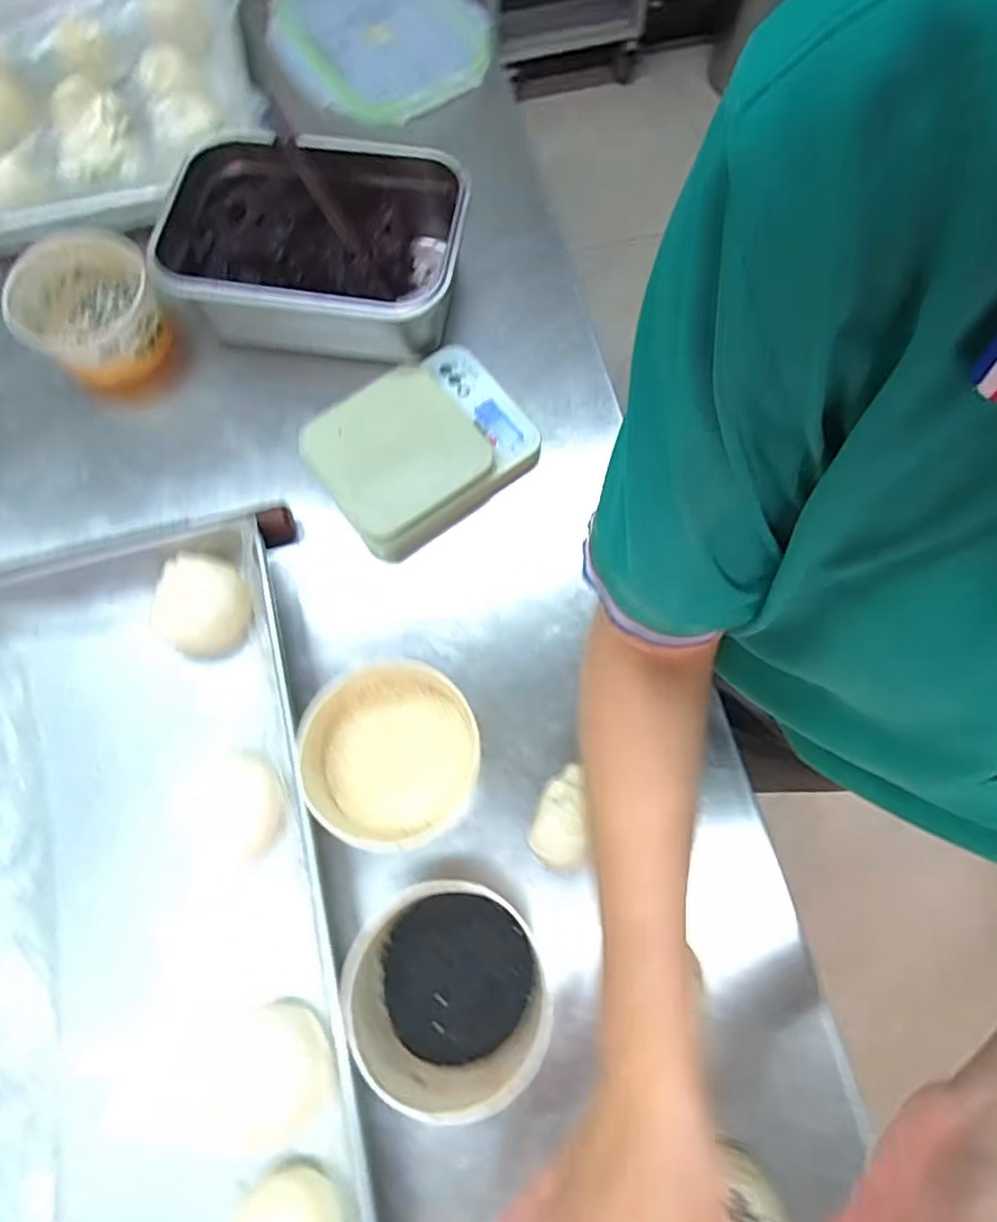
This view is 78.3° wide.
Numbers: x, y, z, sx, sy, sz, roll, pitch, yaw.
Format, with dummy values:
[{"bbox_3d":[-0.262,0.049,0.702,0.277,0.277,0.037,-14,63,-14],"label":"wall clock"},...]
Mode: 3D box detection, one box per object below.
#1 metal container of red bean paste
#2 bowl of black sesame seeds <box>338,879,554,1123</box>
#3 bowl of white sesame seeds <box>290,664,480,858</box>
[{"bbox_3d":[-0.176,-0.357,0.612,0.285,0.107,0.204,10,73,5],"label":"metal container of red bean paste"},{"bbox_3d":[-0.038,0.258,0.419,0.121,0.065,0.126,-1,73,2],"label":"bowl of black sesame seeds"},{"bbox_3d":[-0.079,0.111,0.472,0.129,0.070,0.127,-1,73,2],"label":"bowl of white sesame seeds"}]

